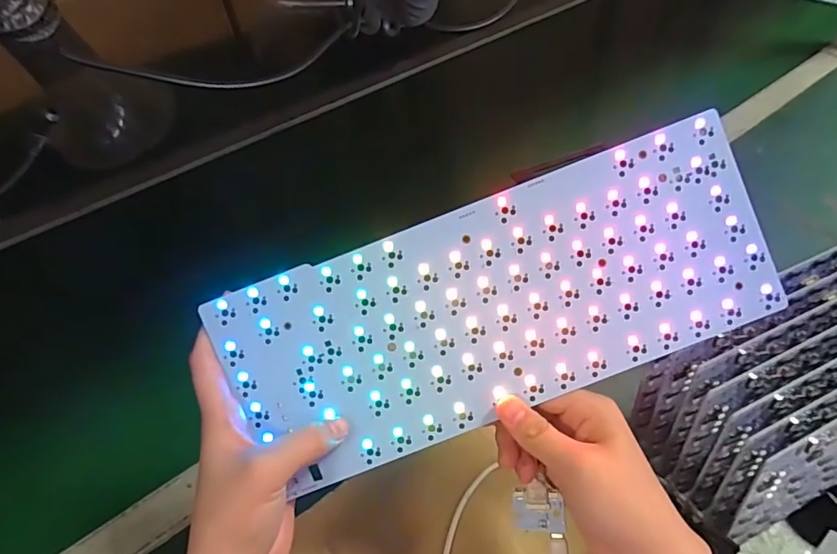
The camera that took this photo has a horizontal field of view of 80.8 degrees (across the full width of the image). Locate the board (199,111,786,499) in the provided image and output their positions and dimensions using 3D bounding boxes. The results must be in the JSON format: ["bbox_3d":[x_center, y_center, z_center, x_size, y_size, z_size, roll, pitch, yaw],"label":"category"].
[{"bbox_3d":[0.043,0.018,0.283,0.307,0.004,0.121,-22,92,1],"label":"board"}]

